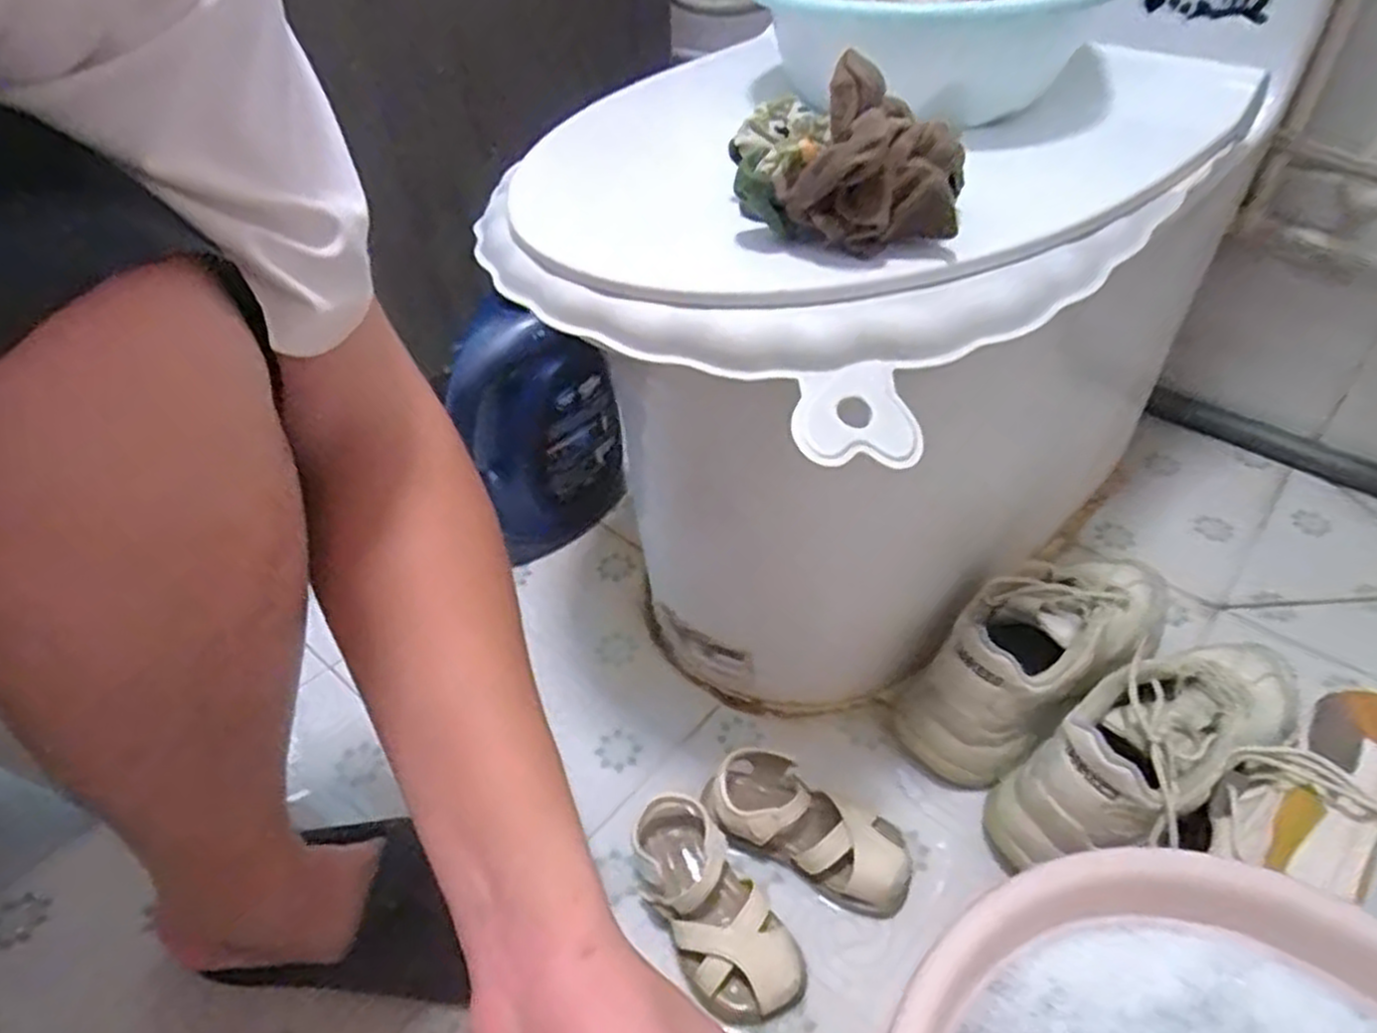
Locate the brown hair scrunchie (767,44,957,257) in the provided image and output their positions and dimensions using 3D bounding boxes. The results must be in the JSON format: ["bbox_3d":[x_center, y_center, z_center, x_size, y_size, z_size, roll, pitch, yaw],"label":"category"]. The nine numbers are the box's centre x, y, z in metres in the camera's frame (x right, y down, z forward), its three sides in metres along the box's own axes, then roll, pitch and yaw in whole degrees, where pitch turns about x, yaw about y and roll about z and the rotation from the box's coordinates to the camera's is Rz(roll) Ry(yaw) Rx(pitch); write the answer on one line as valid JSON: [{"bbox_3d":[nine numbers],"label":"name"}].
[{"bbox_3d":[0.086,-0.160,0.367,0.076,0.067,0.060,20,46,22],"label":"brown hair scrunchie"}]

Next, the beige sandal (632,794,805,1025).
[{"bbox_3d":[0.015,0.266,0.546,0.070,0.061,0.147,-23,46,-22],"label":"beige sandal"}]

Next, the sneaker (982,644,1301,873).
[{"bbox_3d":[0.351,0.172,0.600,0.273,0.115,0.092,-23,46,-22],"label":"sneaker"}]

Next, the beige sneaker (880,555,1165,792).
[{"bbox_3d":[0.296,0.108,0.673,0.267,0.121,0.111,-32,50,-30],"label":"beige sneaker"}]

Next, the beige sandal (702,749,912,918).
[{"bbox_3d":[0.090,0.227,0.595,0.148,0.051,0.073,15,44,18],"label":"beige sandal"}]

